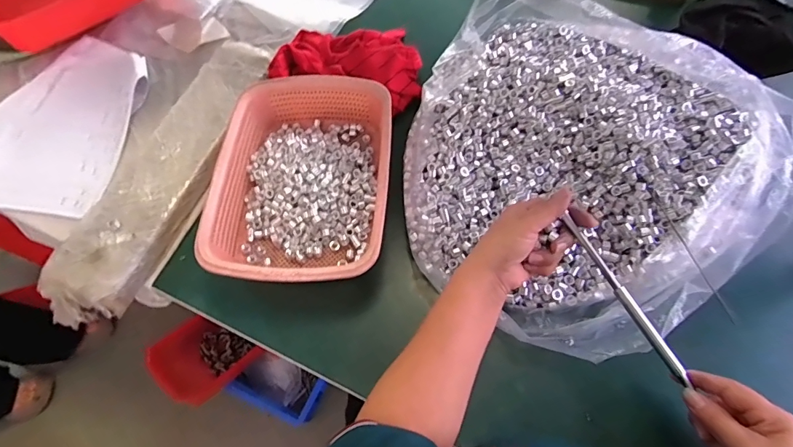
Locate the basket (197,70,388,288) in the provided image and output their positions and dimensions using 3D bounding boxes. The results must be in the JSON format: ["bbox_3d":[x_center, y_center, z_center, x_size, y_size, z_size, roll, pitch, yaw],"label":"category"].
[{"bbox_3d":[-0.119,-0.060,0.554,0.218,0.071,0.300,1,64,3],"label":"basket"}]

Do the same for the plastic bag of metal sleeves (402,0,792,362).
[{"bbox_3d":[0.225,-0.093,0.498,0.414,0.150,0.448,8,65,6],"label":"plastic bag of metal sleeves"}]

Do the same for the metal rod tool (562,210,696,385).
[{"bbox_3d":[0.232,0.075,0.418,0.011,0.009,0.190,-30,80,-11],"label":"metal rod tool"}]

